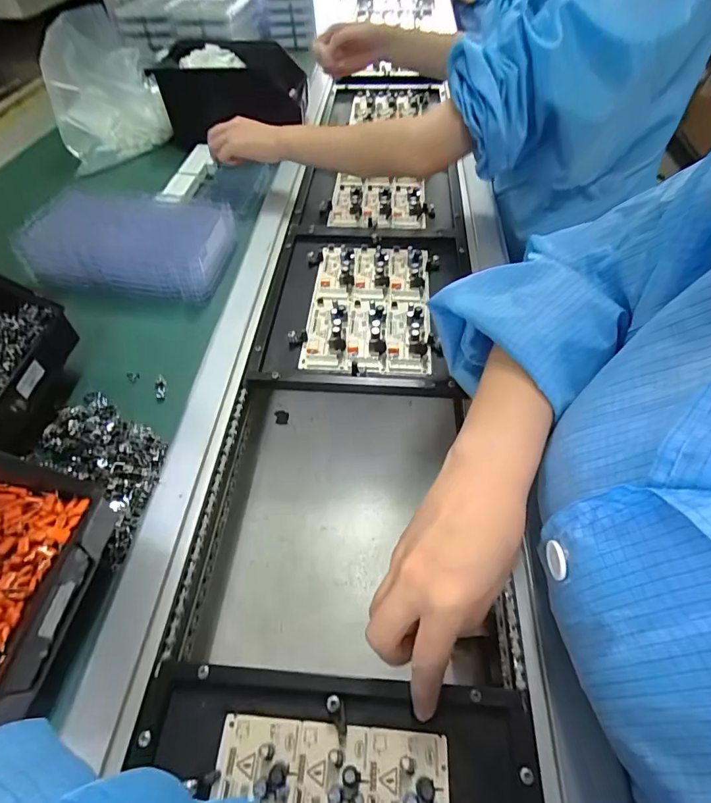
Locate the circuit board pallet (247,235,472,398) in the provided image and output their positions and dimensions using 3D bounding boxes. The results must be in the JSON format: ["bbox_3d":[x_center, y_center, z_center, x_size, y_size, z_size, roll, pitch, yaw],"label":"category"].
[{"bbox_3d":[0.014,-0.118,0.500,0.228,0.019,0.262,4,53,3],"label":"circuit board pallet"}]

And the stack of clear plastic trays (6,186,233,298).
[{"bbox_3d":[-0.269,-0.195,0.523,0.222,0.065,0.141,5,53,3],"label":"stack of clear plastic trays"}]

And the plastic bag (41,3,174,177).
[{"bbox_3d":[-0.394,-0.485,0.676,0.176,0.172,0.091,-35,61,-24],"label":"plastic bag"}]

